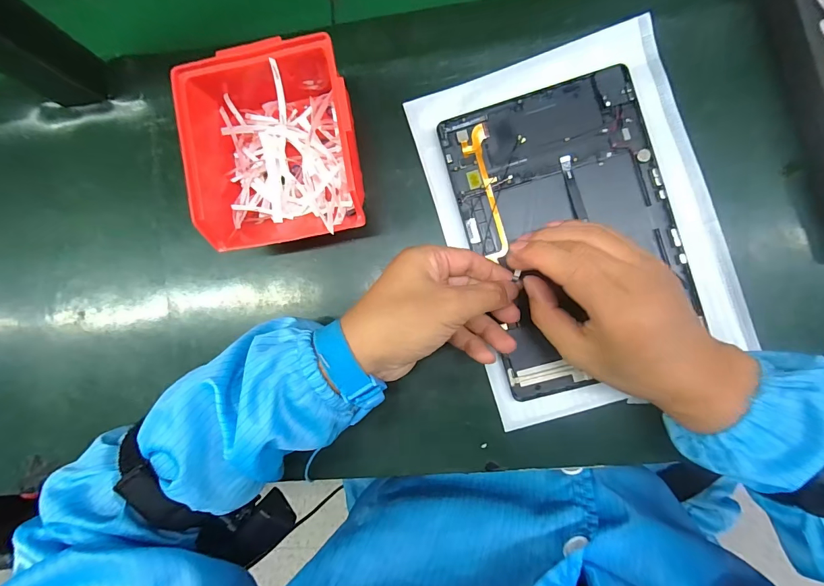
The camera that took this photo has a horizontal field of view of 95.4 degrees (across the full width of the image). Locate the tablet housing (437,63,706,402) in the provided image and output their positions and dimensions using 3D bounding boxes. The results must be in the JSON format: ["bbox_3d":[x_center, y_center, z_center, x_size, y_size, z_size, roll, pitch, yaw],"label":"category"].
[{"bbox_3d":[0.125,-0.048,0.300,0.153,0.007,0.234,-16,88,5],"label":"tablet housing"}]

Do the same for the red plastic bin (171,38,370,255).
[{"bbox_3d":[-0.103,-0.114,0.296,0.124,0.065,0.149,-8,88,6],"label":"red plastic bin"}]

